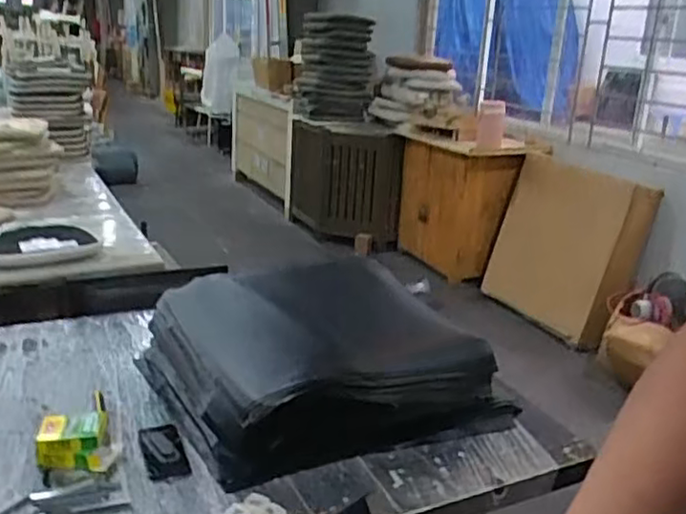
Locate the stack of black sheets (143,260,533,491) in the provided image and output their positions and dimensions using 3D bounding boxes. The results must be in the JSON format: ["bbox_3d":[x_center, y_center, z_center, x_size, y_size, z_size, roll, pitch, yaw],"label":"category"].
[{"bbox_3d":[-0.059,0.222,1.578,0.671,0.240,0.598,-5,20,-25],"label":"stack of black sheets"}]

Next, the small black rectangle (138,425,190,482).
[{"bbox_3d":[-0.364,0.387,1.359,0.081,0.018,0.192,-4,20,-22],"label":"small black rectangle"}]

